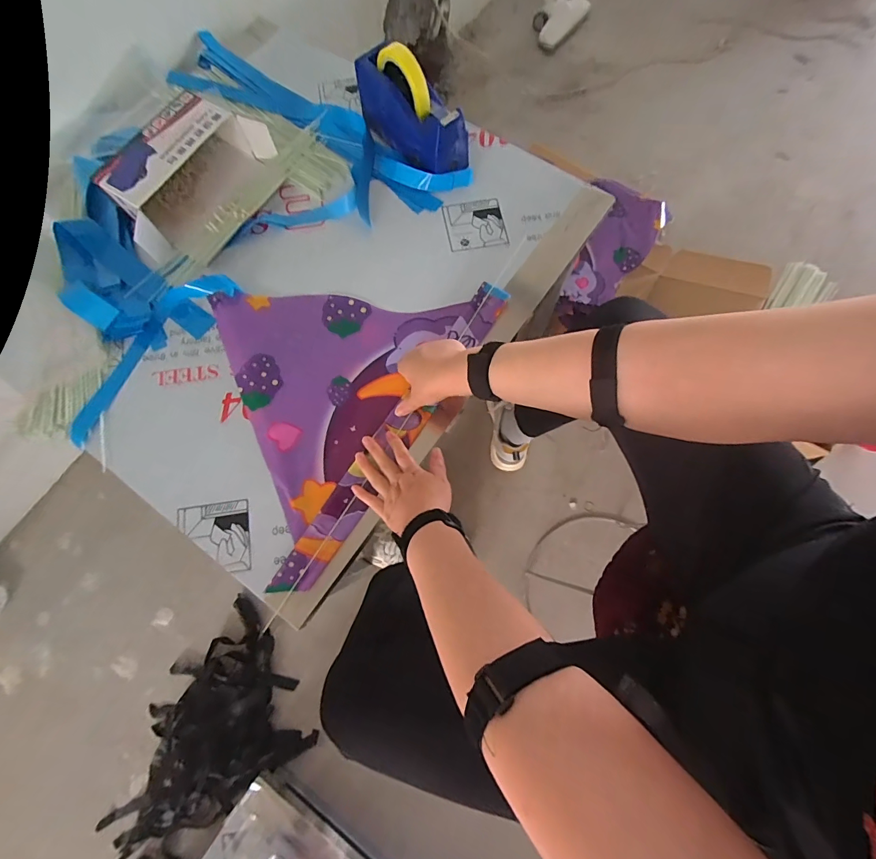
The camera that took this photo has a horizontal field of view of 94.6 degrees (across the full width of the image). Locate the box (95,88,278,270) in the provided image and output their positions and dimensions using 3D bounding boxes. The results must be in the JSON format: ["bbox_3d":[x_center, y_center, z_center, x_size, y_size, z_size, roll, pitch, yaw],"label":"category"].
[{"bbox_3d":[-0.387,-0.390,0.631,0.159,0.075,0.261,31,78,8],"label":"box"}]

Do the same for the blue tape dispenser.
[{"bbox_3d":[-0.046,-0.493,0.628,0.208,0.124,0.062,42,80,10],"label":"blue tape dispenser"}]

